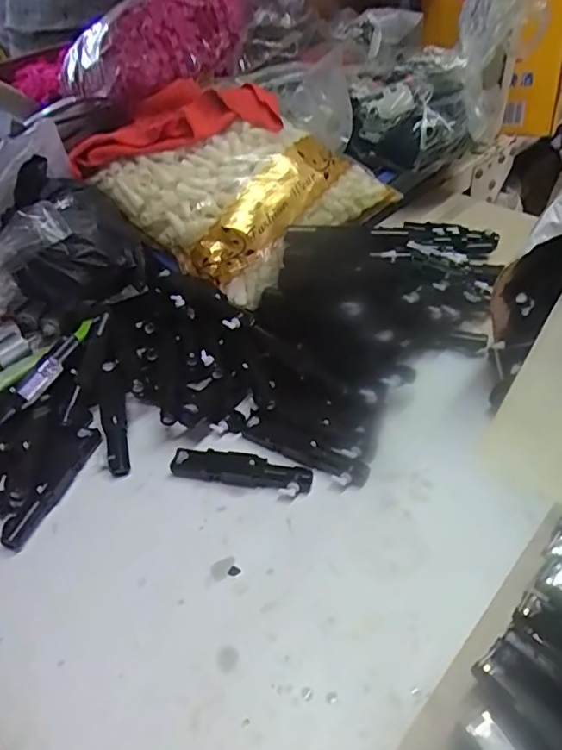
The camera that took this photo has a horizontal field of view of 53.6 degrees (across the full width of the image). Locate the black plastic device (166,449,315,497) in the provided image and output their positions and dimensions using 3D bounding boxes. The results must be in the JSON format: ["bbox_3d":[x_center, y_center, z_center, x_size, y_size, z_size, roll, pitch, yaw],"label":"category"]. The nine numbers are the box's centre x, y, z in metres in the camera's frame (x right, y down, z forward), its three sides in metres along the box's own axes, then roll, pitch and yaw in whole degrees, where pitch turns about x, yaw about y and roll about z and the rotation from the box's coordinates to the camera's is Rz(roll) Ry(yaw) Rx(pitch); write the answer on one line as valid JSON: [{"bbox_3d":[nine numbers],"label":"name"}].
[{"bbox_3d":[-0.033,0.082,0.476,0.118,0.019,0.024,6,45,13],"label":"black plastic device"}]

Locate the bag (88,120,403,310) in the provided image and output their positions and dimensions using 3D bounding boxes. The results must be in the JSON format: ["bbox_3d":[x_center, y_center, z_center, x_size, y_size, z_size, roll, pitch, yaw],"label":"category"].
[{"bbox_3d":[-0.027,-0.172,0.579,0.301,0.110,0.158,-14,44,-8],"label":"bag"}]

